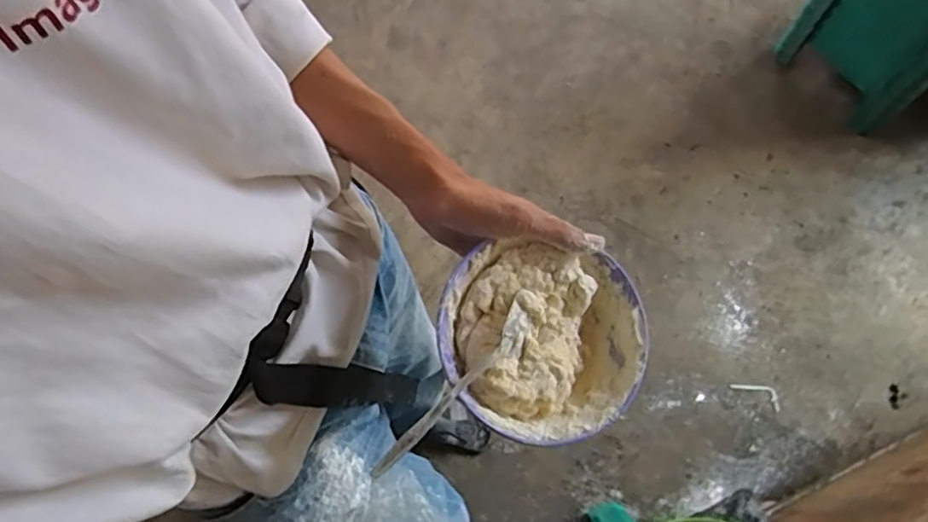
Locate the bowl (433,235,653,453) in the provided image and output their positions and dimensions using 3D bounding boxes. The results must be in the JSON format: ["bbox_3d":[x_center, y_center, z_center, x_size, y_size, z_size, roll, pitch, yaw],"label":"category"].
[{"bbox_3d":[0.055,0.059,0.440,0.140,0.061,0.132,-1,71,2],"label":"bowl"}]

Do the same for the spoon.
[{"bbox_3d":[0.002,0.081,0.399,0.024,0.033,0.150,36,76,13],"label":"spoon"}]

